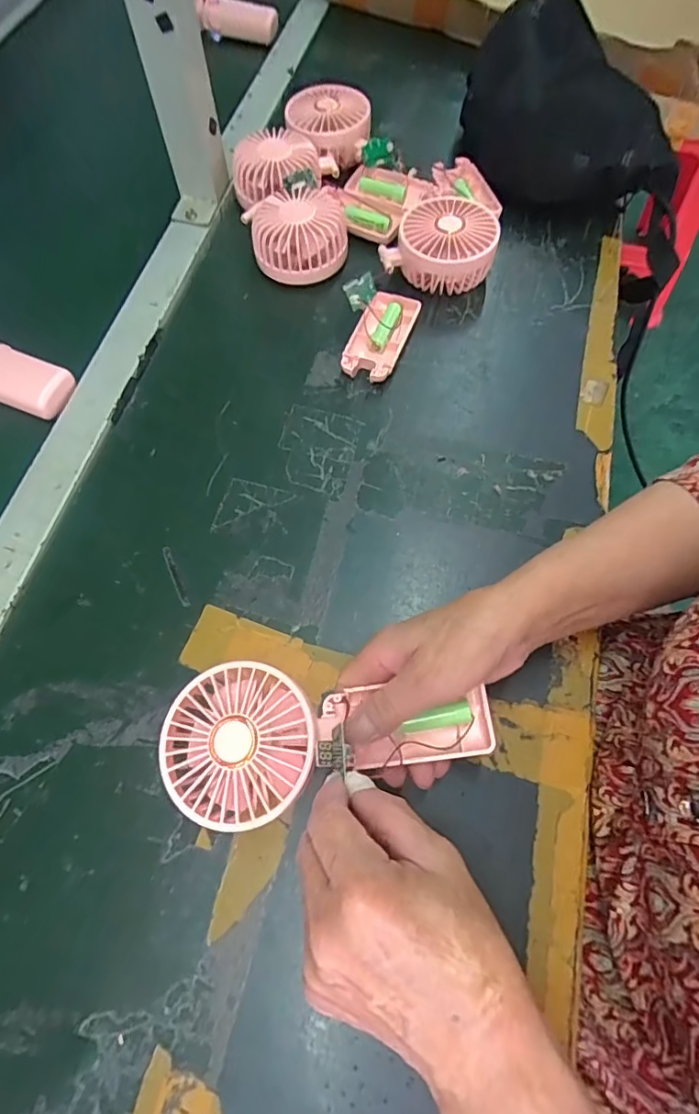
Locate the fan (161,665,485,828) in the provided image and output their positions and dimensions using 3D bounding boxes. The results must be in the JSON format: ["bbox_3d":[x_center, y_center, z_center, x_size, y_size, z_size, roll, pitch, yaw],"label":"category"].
[{"bbox_3d":[-0.013,0.102,0.294,0.185,0.030,0.082,-1,66,-1],"label":"fan"}]

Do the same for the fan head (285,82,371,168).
[{"bbox_3d":[-0.022,-0.459,0.560,0.089,0.045,0.091,-2,66,1],"label":"fan head"}]

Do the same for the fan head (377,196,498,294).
[{"bbox_3d":[0.086,-0.291,0.483,0.101,0.050,0.090,17,68,9],"label":"fan head"}]

